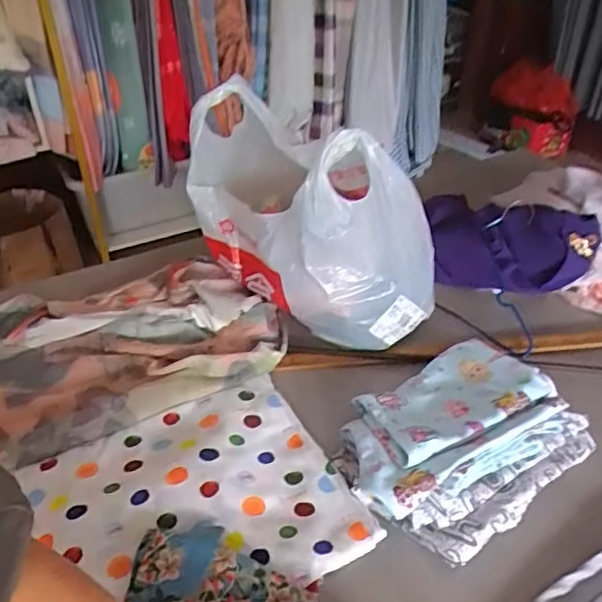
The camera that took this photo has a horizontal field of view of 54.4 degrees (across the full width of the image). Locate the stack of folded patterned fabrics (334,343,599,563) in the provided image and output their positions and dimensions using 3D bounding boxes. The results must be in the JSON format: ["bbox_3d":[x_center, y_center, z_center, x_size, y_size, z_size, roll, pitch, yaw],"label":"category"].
[{"bbox_3d":[0.164,0.141,0.612,0.241,0.063,0.180,-25,44,-29],"label":"stack of folded patterned fabrics"}]

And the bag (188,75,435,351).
[{"bbox_3d":[0.009,-0.111,0.719,0.302,0.260,0.141,24,43,27],"label":"bag"}]

